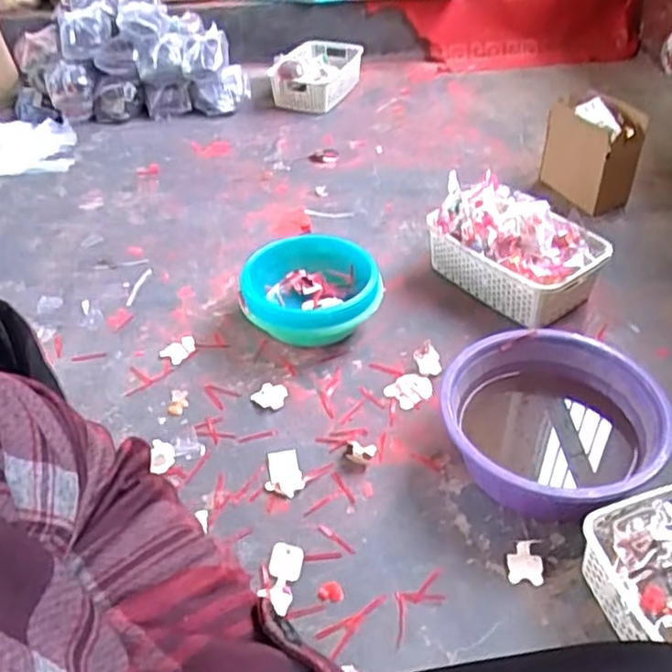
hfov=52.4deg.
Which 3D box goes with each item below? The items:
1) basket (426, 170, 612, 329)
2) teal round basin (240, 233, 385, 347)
[{"bbox_3d":[0.310,-0.153,1.222,0.176,0.158,0.302,-30,48,-27],"label":"basket"},{"bbox_3d":[-0.044,-0.068,1.176,0.235,0.105,0.226,-4,42,-2],"label":"teal round basin"}]

